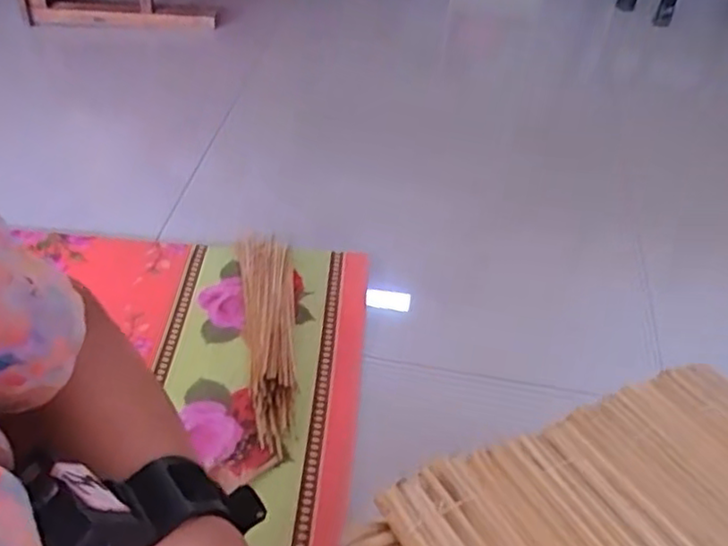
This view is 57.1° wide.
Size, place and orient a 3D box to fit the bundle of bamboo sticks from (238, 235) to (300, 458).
[{"bbox_3d":[-0.131,0.077,0.962,0.079,0.048,0.376,-6,48,-10],"label":"bundle of bamboo sticks"}]

